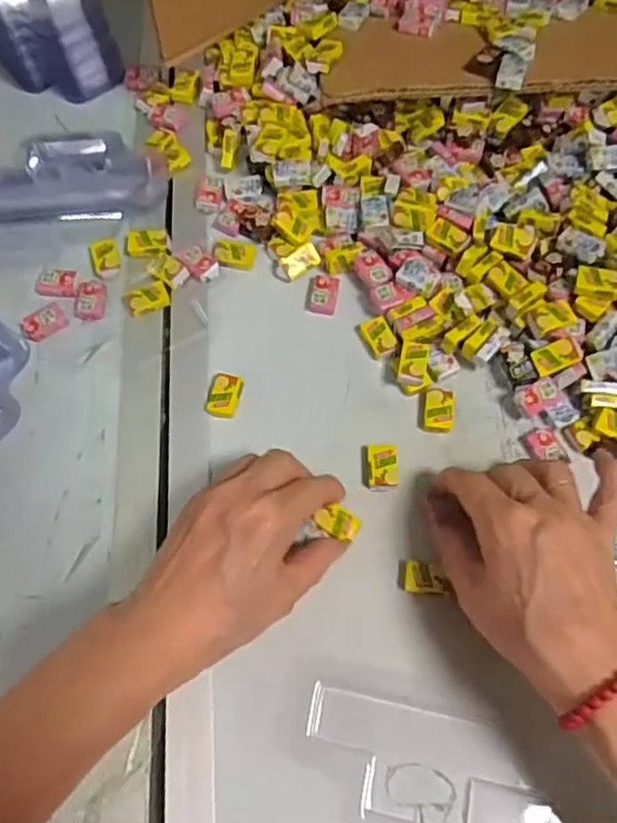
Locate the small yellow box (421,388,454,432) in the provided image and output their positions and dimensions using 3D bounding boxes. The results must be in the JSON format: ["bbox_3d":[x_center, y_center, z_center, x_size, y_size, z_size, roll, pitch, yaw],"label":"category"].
[{"bbox_3d":[0.079,-0.001,0.393,0.019,0.007,0.027,5,69,4],"label":"small yellow box"}]

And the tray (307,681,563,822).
[{"bbox_3d":[0.060,0.179,0.325,0.123,0.007,0.053,11,69,6],"label":"tray"}]

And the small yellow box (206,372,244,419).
[{"bbox_3d":[-0.052,-0.010,0.399,0.019,0.008,0.027,10,69,6],"label":"small yellow box"}]

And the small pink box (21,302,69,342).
[{"bbox_3d":[-0.173,-0.058,0.424,0.028,0.004,0.020,-41,73,-13],"label":"small pink box"}]

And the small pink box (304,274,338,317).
[{"bbox_3d":[0.009,-0.078,0.427,0.020,0.010,0.027,8,69,5],"label":"small pink box"}]

